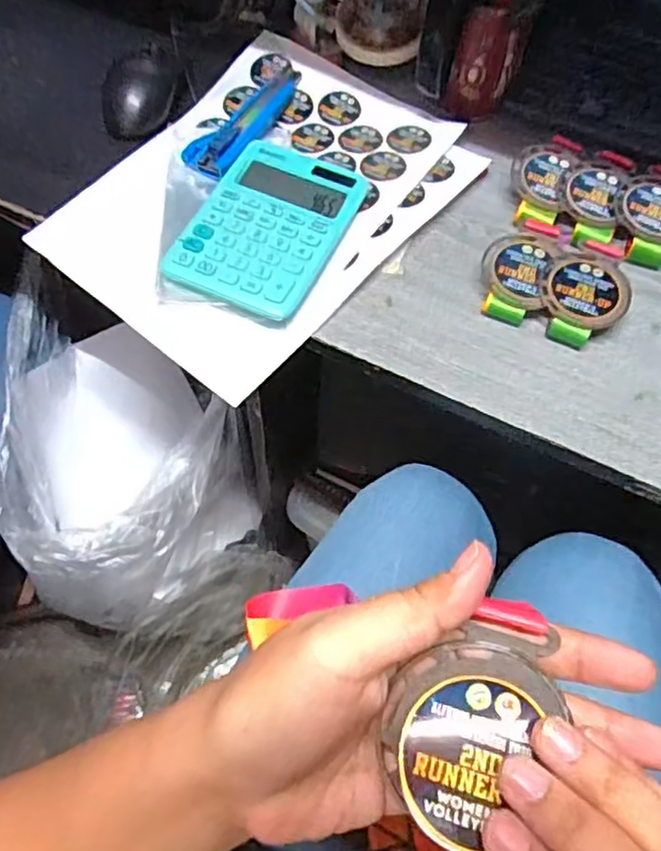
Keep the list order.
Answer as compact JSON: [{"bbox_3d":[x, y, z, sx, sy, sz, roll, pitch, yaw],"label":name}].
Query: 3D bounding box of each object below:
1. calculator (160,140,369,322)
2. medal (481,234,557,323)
[{"bbox_3d":[-0.044,-0.147,0.486,0.101,0.017,0.149,21,62,10],"label":"calculator"},{"bbox_3d":[0.133,-0.107,0.477,0.046,0.020,0.070,17,62,7],"label":"medal"}]

